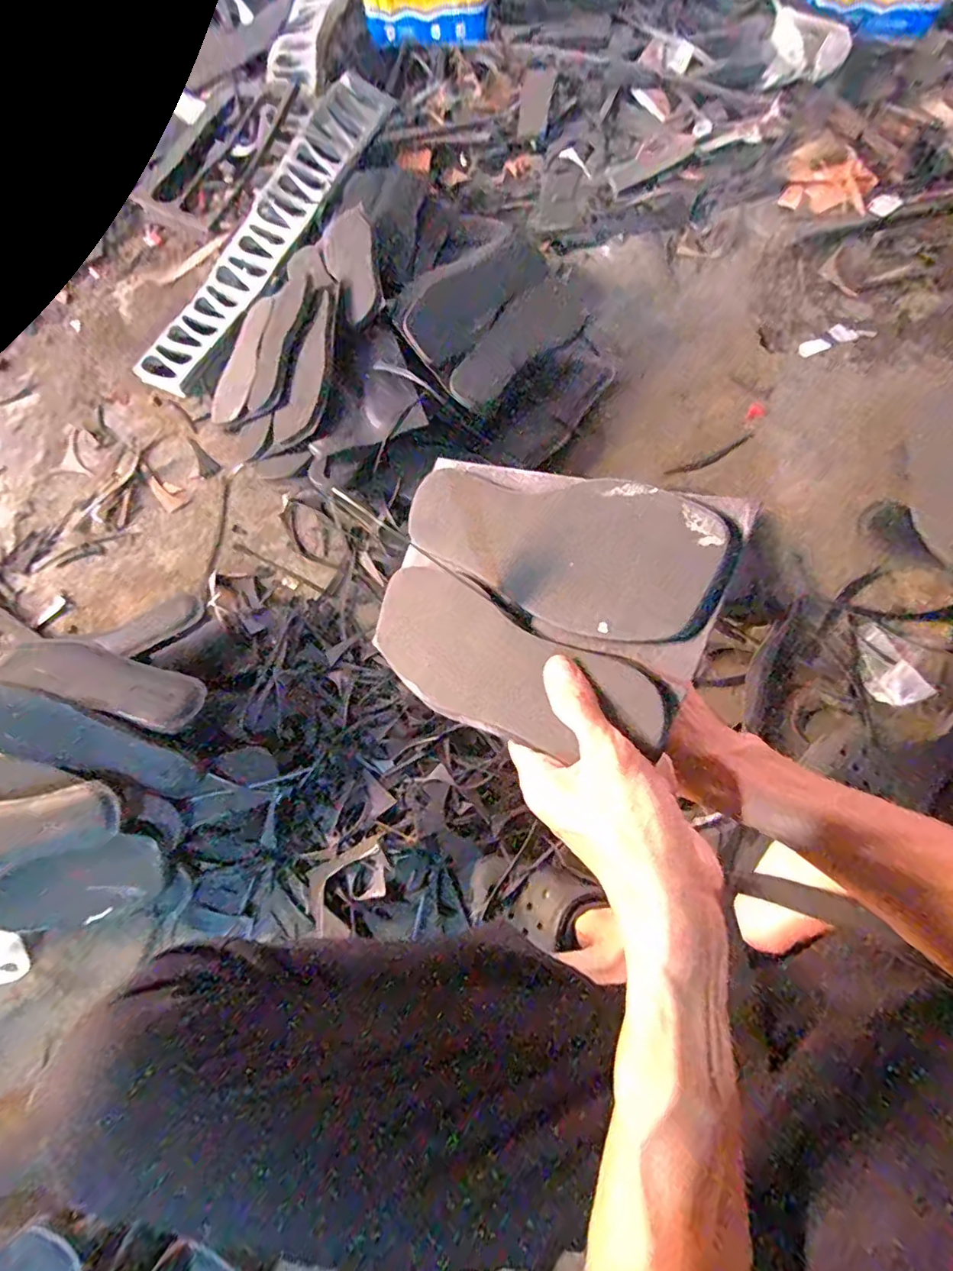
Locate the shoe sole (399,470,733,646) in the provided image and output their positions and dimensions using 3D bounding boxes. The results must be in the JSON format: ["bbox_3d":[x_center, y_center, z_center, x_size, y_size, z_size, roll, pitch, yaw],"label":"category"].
[{"bbox_3d":[0.037,-0.059,0.362,0.238,0.007,0.086,20,100,41],"label":"shoe sole"}]

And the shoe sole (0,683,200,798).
[{"bbox_3d":[-0.418,0.110,0.587,0.255,0.038,0.067,22,75,-9],"label":"shoe sole"}]

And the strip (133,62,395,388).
[{"bbox_3d":[-0.338,-0.674,0.928,0.099,0.030,0.653,29,81,-5],"label":"strip"}]

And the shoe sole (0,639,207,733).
[{"bbox_3d":[-0.403,0.049,0.608,0.197,0.014,0.077,18,42,-6],"label":"shoe sole"}]

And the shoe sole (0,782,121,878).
[{"bbox_3d":[-0.488,0.213,0.592,0.222,0.026,0.086,-19,89,-4],"label":"shoe sole"}]

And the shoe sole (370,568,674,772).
[{"bbox_3d":[0.008,0.019,0.368,0.239,0.010,0.081,29,95,40],"label":"shoe sole"}]

